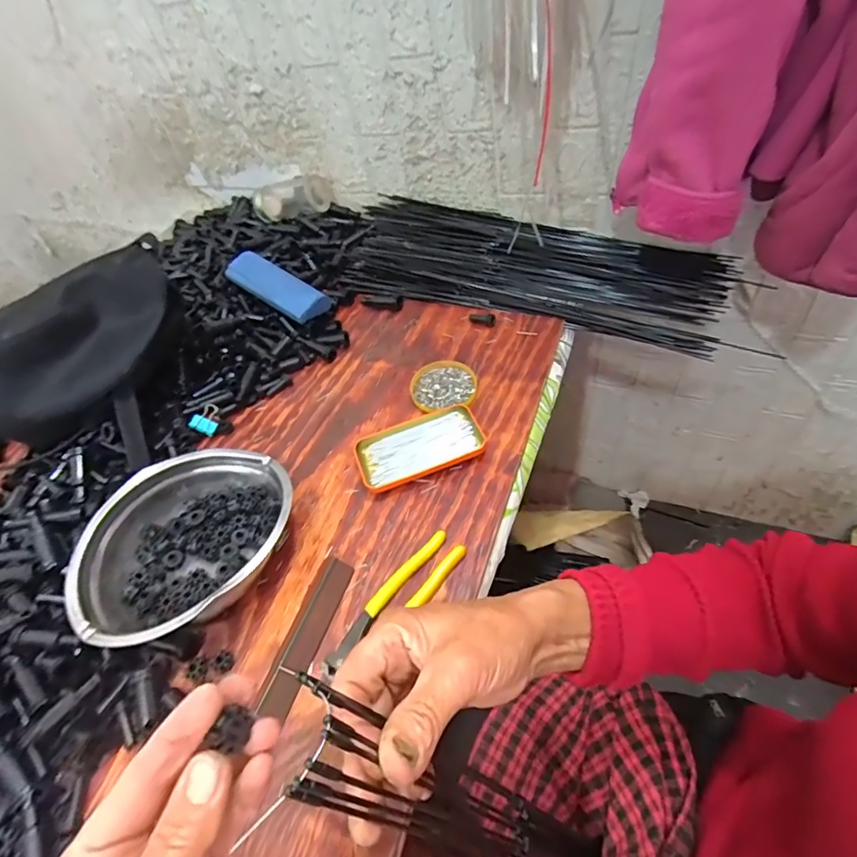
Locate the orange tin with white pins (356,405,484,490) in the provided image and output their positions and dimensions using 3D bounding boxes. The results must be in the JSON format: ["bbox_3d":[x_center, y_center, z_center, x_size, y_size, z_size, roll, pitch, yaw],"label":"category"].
[{"bbox_3d":[-0.011,0.020,0.573,0.143,0.019,0.078,-21,50,-7],"label":"orange tin with white pins"}]

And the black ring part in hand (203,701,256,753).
[{"bbox_3d":[-0.087,0.132,0.219,0.008,0.015,0.015,-7,43,34],"label":"black ring part in hand"}]

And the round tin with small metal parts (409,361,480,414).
[{"bbox_3d":[0.019,-0.053,0.631,0.080,0.012,0.083,-5,50,6],"label":"round tin with small metal parts"}]

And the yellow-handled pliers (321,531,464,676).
[{"bbox_3d":[-0.030,0.164,0.464,0.038,0.014,0.164,32,63,30],"label":"yellow-handled pliers"}]

